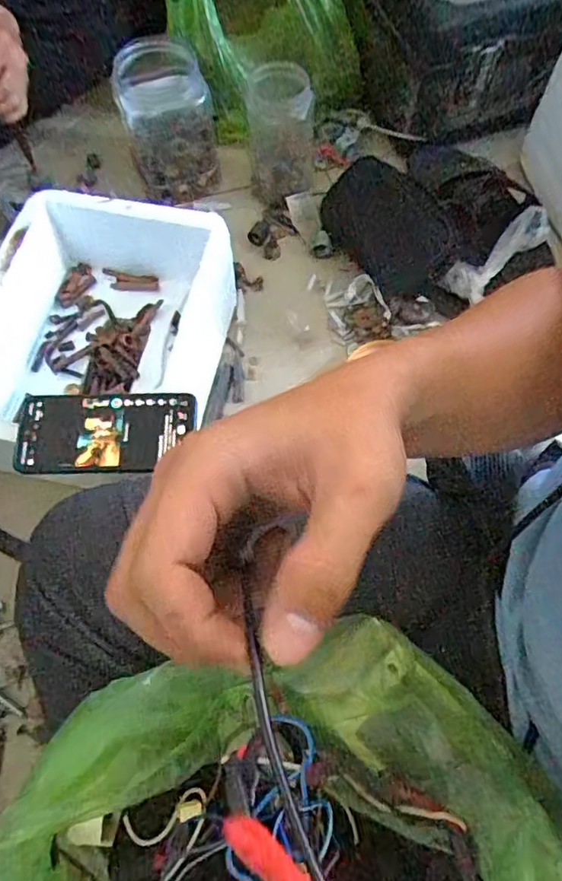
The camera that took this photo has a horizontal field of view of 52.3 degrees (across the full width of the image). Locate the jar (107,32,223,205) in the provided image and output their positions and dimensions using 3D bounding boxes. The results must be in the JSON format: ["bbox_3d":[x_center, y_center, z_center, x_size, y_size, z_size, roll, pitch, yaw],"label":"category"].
[{"bbox_3d":[-0.143,-0.409,0.746,0.109,0.182,0.093,-20,67,-7],"label":"jar"}]

